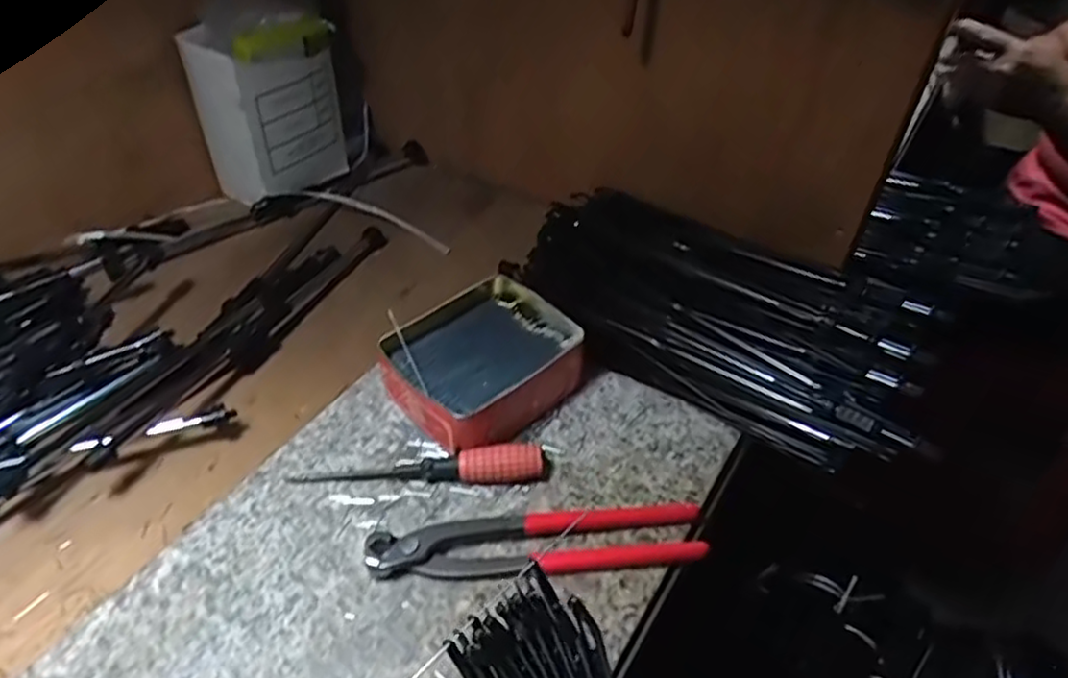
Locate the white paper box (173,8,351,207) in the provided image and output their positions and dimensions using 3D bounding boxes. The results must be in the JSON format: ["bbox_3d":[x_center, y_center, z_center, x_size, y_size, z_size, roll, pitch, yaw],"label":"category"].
[{"bbox_3d":[-0.256,-0.232,0.679,0.078,0.175,0.115,29,48,26],"label":"white paper box"}]

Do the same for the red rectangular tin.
[{"bbox_3d":[-0.038,0.017,0.496,0.122,0.050,0.107,-32,52,-29],"label":"red rectangular tin"}]

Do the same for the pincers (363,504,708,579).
[{"bbox_3d":[0.002,0.119,0.409,0.195,0.018,0.036,-4,43,-4],"label":"pincers"}]

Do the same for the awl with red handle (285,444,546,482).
[{"bbox_3d":[-0.070,0.082,0.440,0.159,0.022,0.021,-2,43,-2],"label":"awl with red handle"}]

